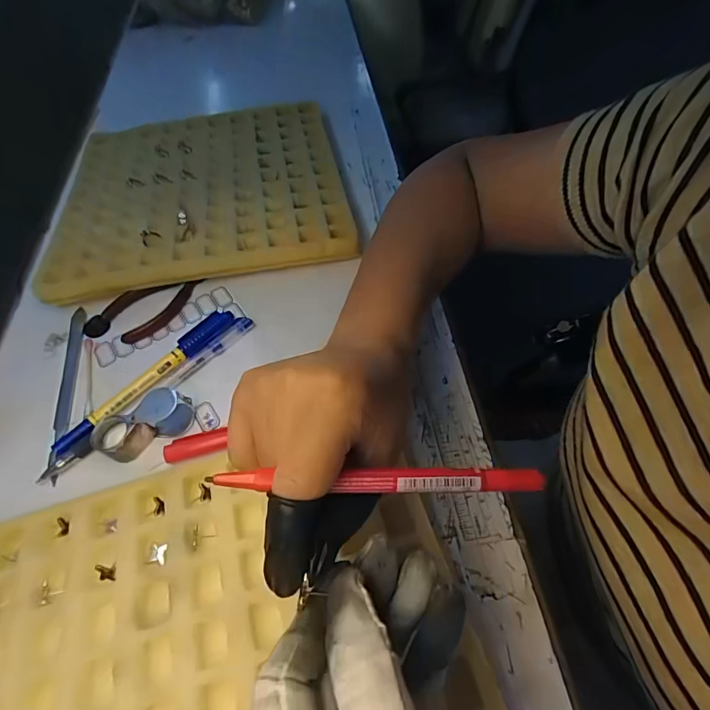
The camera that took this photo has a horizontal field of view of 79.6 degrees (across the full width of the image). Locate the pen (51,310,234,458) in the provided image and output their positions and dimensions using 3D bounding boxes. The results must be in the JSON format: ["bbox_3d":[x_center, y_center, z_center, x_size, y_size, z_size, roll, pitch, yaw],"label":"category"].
[{"bbox_3d":[-0.143,0.015,0.298,0.018,0.011,0.141,35,61,21],"label":"pen"}]

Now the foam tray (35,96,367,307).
[{"bbox_3d":[-0.144,-0.164,0.414,0.260,0.030,0.251,-10,56,-8],"label":"foam tray"}]

